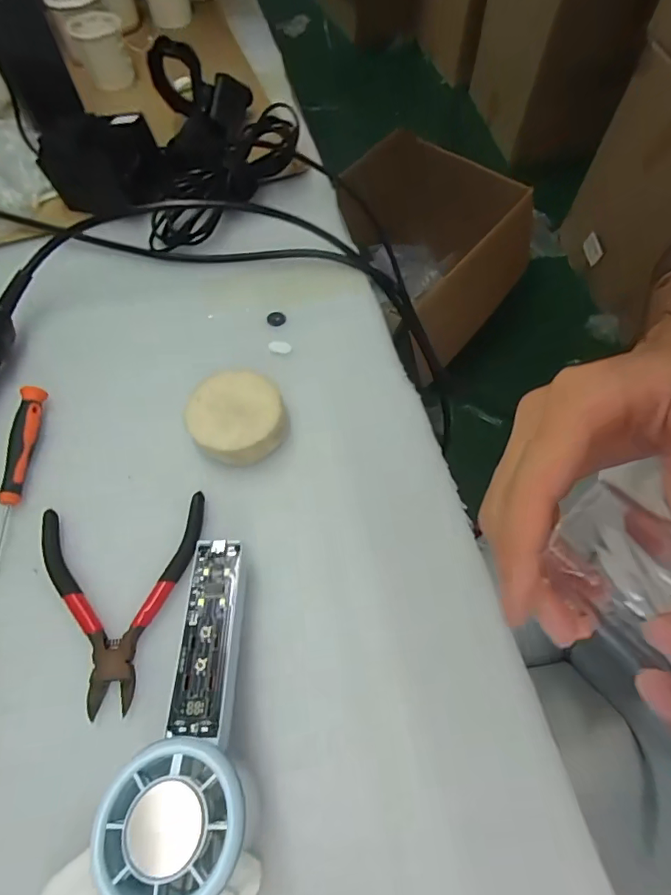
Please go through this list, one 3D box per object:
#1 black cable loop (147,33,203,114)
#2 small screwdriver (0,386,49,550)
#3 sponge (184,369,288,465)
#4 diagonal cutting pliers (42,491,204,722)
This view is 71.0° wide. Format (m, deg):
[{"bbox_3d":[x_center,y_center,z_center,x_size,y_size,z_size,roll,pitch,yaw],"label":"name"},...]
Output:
[{"bbox_3d":[-0.150,-0.349,0.448,0.045,0.061,0.024,-16,63,-8],"label":"black cable loop"},{"bbox_3d":[-0.208,0.014,0.305,0.015,0.011,0.123,-3,62,-4],"label":"small screwdriver"},{"bbox_3d":[-0.067,-0.020,0.317,0.064,0.026,0.063,1,61,-2],"label":"sponge"},{"bbox_3d":[-0.124,0.086,0.272,0.095,0.009,0.115,-8,62,-7],"label":"diagonal cutting pliers"}]

